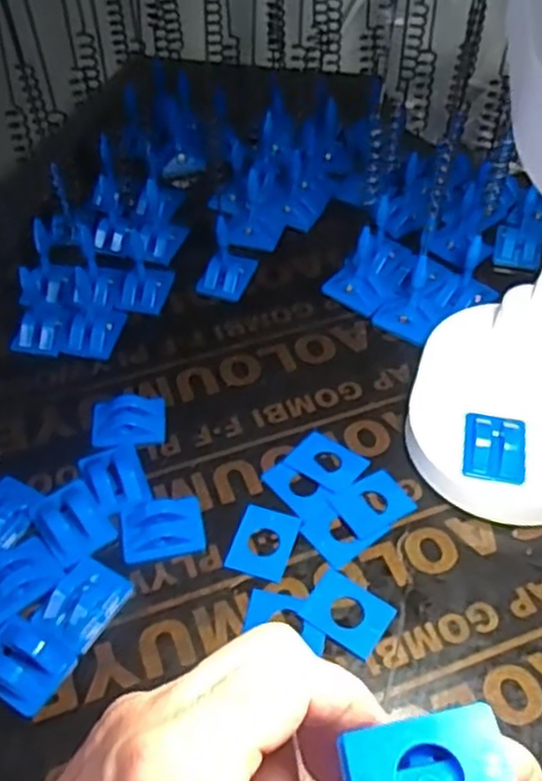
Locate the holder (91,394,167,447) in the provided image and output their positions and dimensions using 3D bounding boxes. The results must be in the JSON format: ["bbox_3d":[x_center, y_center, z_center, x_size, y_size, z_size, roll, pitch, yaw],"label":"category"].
[{"bbox_3d":[-0.088,0.018,0.455,0.045,0.010,0.035,-2,49,0],"label":"holder"}]

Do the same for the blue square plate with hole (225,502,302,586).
[{"bbox_3d":[-0.004,0.082,0.404,0.032,0.004,0.041,14,51,13],"label":"blue square plate with hole"}]

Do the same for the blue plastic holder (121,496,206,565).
[{"bbox_3d":[-0.060,0.075,0.408,0.045,0.013,0.034,-12,50,-9],"label":"blue plastic holder"}]

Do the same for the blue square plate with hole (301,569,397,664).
[{"bbox_3d":[0.039,0.113,0.380,0.043,0.004,0.033,28,56,23],"label":"blue square plate with hole"}]

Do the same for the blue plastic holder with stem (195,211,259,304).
[{"bbox_3d":[-0.032,-0.098,0.528,0.032,0.053,0.040,17,52,15],"label":"blue plastic holder with stem"}]

